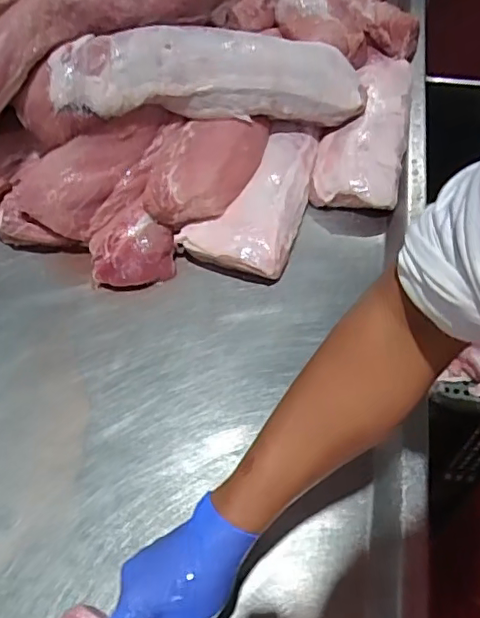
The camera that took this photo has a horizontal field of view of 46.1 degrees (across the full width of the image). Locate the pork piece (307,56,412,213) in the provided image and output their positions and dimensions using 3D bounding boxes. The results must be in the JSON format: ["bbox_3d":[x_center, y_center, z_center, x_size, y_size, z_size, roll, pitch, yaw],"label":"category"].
[{"bbox_3d":[0.187,-0.275,0.834,0.115,0.062,0.293,11,57,11],"label":"pork piece"}]

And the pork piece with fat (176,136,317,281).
[{"bbox_3d":[0.041,-0.147,0.771,0.129,0.068,0.236,26,60,19],"label":"pork piece with fat"}]

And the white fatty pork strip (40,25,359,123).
[{"bbox_3d":[-0.027,-0.312,0.751,0.432,0.088,0.104,-7,52,-21],"label":"white fatty pork strip"}]

